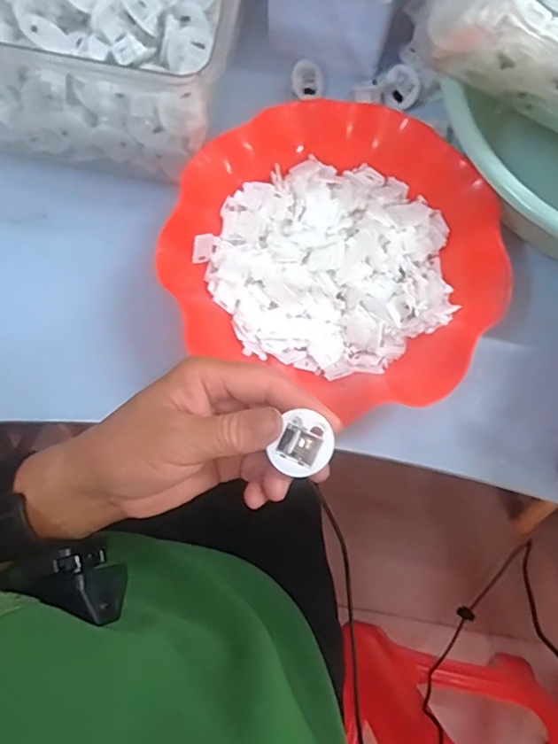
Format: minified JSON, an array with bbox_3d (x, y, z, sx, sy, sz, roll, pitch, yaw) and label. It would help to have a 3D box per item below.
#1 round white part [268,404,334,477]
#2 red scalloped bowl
[{"bbox_3d":[0.011,0.035,0.264,0.028,0.012,0.027,-30,96,-3],"label":"round white part"},{"bbox_3d":[0.037,-0.078,0.382,0.229,0.063,0.212,0,77,0],"label":"red scalloped bowl"}]

